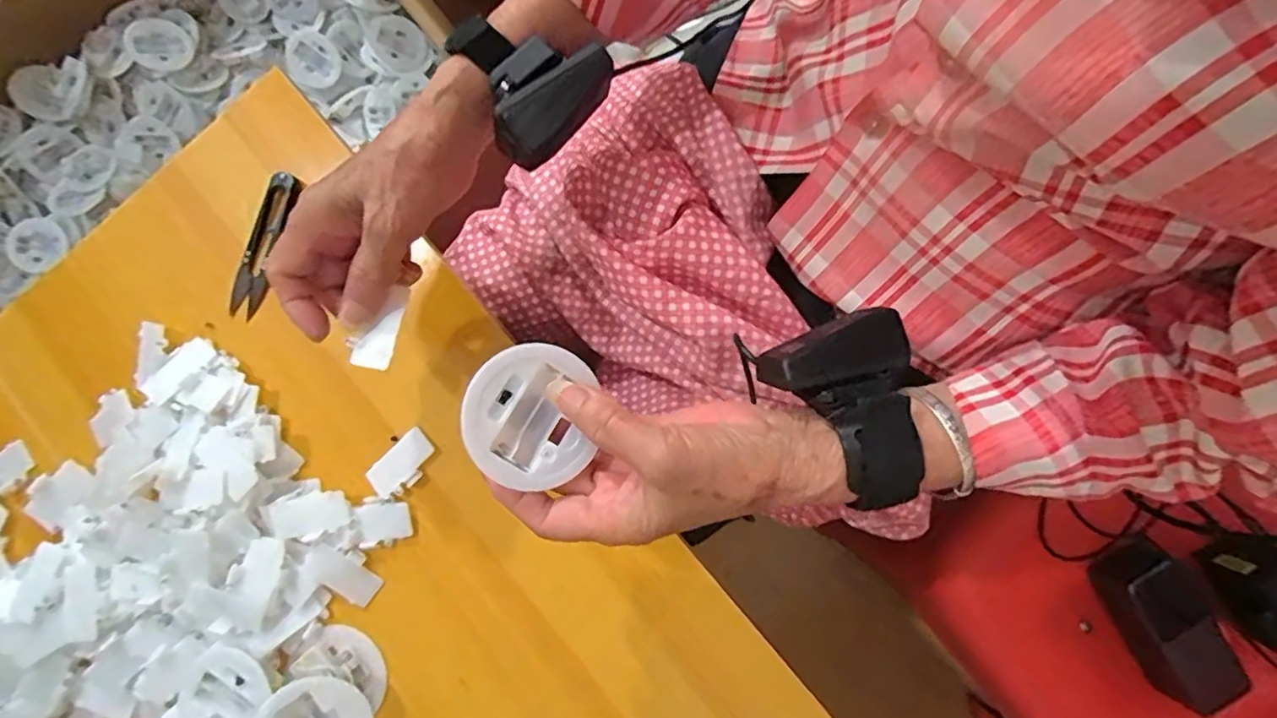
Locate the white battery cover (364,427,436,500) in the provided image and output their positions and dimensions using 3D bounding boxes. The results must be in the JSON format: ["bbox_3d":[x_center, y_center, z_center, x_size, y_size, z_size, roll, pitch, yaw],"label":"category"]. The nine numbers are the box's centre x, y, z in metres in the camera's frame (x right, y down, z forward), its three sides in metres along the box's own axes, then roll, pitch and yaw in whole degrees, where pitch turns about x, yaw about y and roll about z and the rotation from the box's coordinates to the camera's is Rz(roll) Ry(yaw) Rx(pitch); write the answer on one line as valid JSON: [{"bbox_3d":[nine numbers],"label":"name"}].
[{"bbox_3d":[-0.157,0.070,0.393,0.047,0.005,0.028,-41,79,-8],"label":"white battery cover"}]

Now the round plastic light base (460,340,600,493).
[{"bbox_3d":[-0.056,0.028,0.284,0.056,0.020,0.066,-8,91,-25],"label":"round plastic light base"}]

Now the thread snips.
[{"bbox_3d":[-0.260,-0.078,0.412,0.021,0.010,0.103,20,92,6],"label":"thread snips"}]

